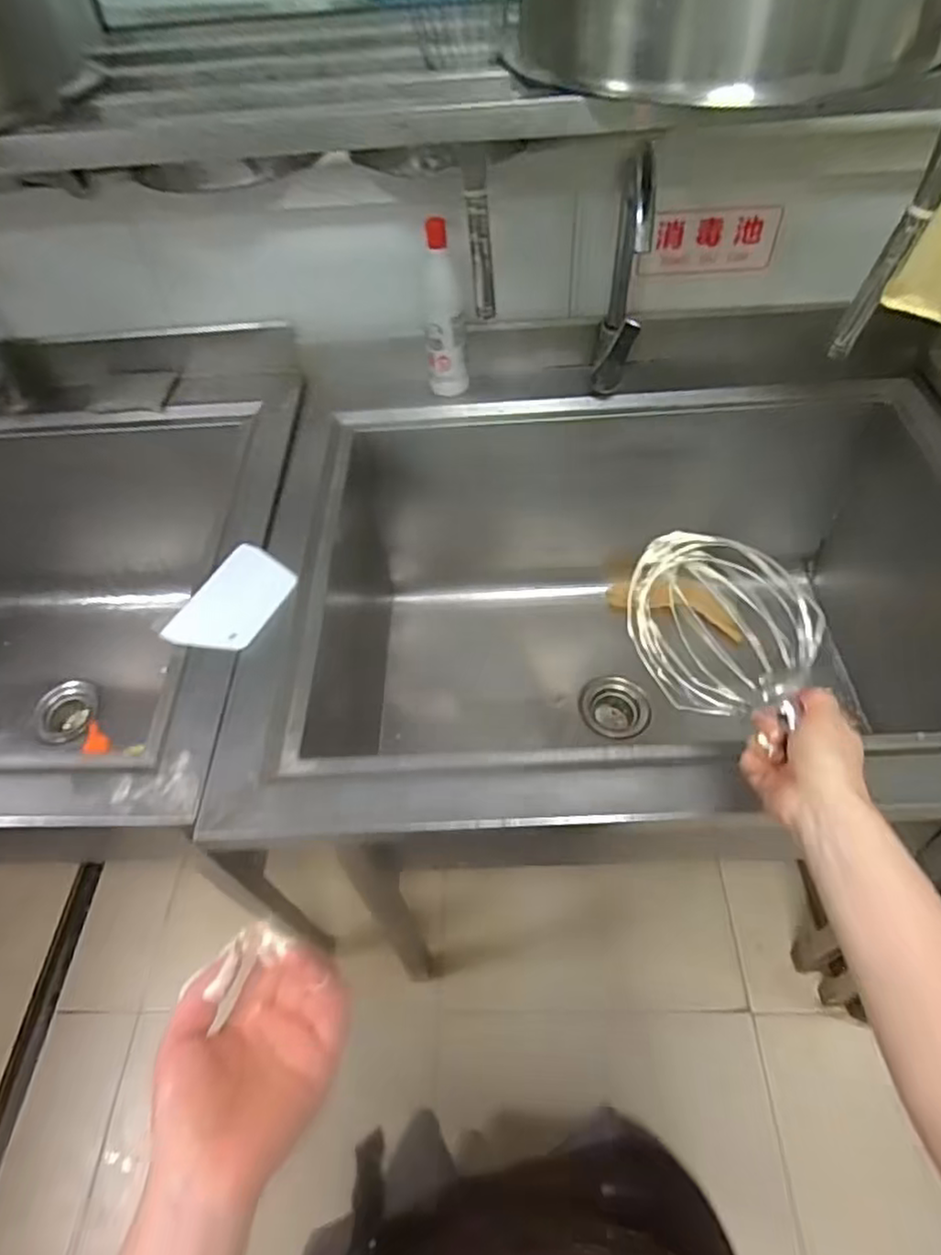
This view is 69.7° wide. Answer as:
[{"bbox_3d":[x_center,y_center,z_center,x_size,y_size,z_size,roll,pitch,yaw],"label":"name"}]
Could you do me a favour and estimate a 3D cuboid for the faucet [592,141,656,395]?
[{"bbox_3d":[0.195,-0.440,0.870,0.055,0.306,0.205,3,51,7],"label":"faucet"}]

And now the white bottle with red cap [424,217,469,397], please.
[{"bbox_3d":[-0.038,-0.440,0.951,0.059,0.223,0.049,-12,51,-6],"label":"white bottle with red cap"}]

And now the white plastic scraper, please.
[{"bbox_3d":[-0.274,-0.032,0.789,0.099,0.006,0.152,19,56,11],"label":"white plastic scraper"}]

